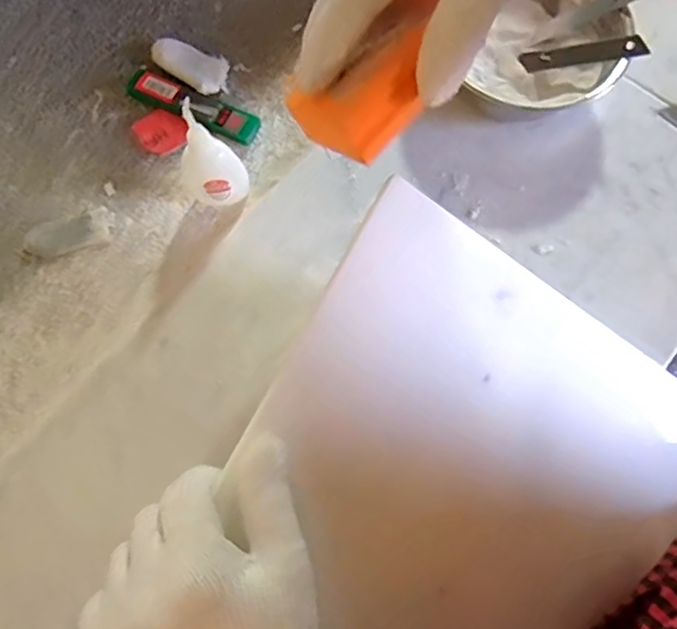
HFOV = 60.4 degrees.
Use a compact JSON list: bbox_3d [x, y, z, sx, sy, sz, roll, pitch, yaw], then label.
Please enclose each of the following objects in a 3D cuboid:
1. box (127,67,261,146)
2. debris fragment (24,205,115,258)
[{"bbox_3d":[-0.121,-0.170,0.478,0.116,0.016,0.031,23,74,8],"label":"box"},{"bbox_3d":[-0.205,-0.062,0.446,0.066,0.004,0.029,-18,72,-5],"label":"debris fragment"}]

